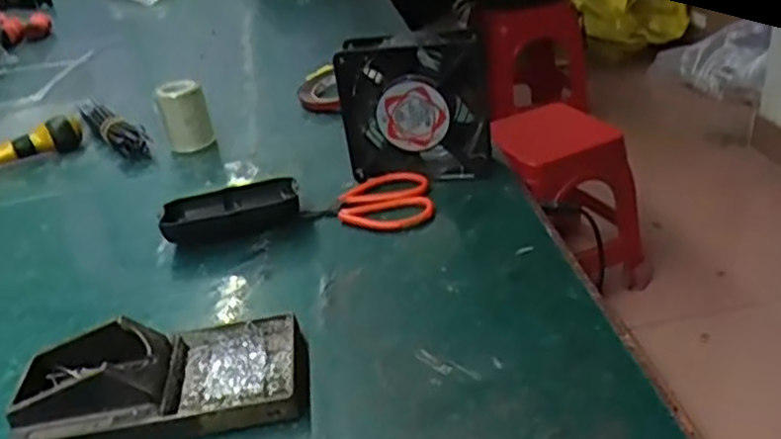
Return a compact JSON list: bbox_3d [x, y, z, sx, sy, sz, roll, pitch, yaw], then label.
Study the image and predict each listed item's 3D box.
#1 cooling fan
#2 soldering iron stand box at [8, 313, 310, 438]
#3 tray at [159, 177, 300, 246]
[{"bbox_3d":[0.023,-0.090,0.595,0.126,0.120,0.043,2,32,15],"label":"cooling fan"},{"bbox_3d":[-0.133,0.090,0.413,0.168,0.040,0.089,-12,31,-7],"label":"soldering iron stand box"},{"bbox_3d":[-0.129,-0.005,0.580,0.109,0.027,0.050,-10,31,-3],"label":"tray"}]

